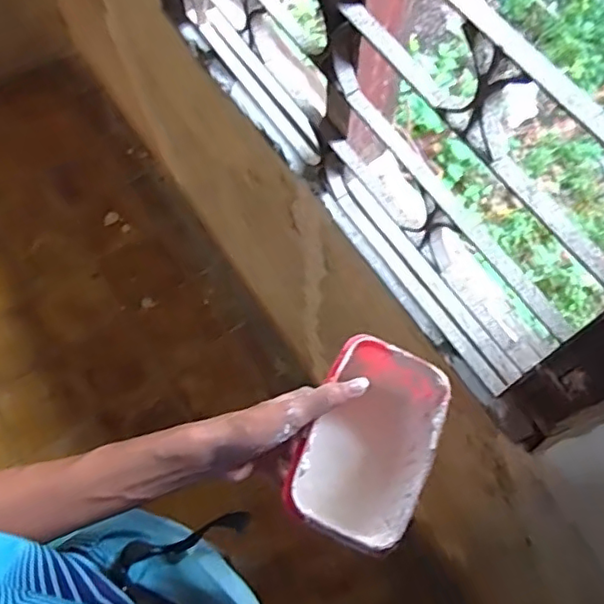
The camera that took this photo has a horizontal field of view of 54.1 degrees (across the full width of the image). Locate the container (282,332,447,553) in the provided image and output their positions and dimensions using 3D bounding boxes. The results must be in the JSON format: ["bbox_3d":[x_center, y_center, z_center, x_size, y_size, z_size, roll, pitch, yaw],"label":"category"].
[{"bbox_3d":[0.055,0.117,0.491,0.093,0.075,0.155,21,69,9],"label":"container"}]

